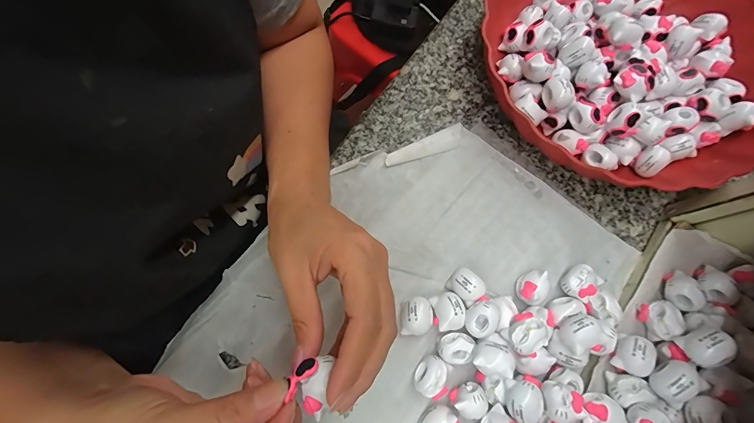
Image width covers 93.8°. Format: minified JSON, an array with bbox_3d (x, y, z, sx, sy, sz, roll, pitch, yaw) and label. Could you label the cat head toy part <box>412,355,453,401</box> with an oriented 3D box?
[{"bbox_3d":[0.036,0.110,0.235,0.023,0.017,0.025,1,73,-2],"label":"cat head toy part"}]

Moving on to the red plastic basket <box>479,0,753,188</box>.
[{"bbox_3d":[0.205,-0.129,0.299,0.226,0.052,0.240,1,73,-2],"label":"red plastic basket"}]

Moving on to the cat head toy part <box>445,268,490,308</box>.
[{"bbox_3d":[0.064,0.054,0.251,0.019,0.019,0.027,-42,79,-13],"label":"cat head toy part"}]

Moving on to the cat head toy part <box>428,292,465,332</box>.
[{"bbox_3d":[0.049,0.070,0.245,0.021,0.020,0.025,-8,73,-5],"label":"cat head toy part"}]

